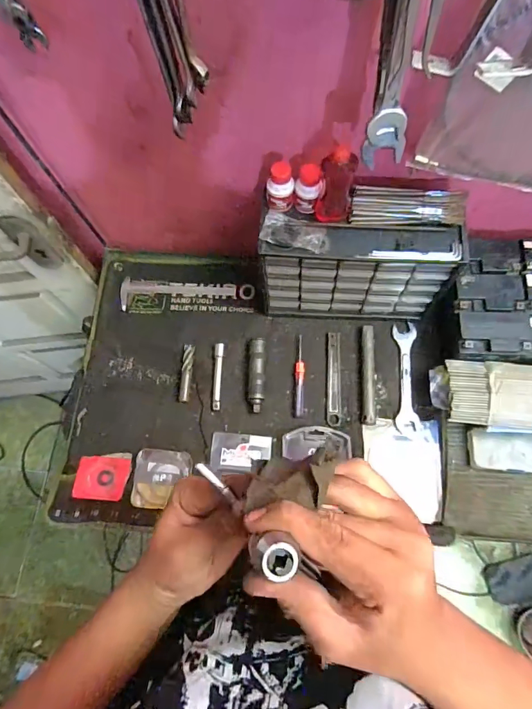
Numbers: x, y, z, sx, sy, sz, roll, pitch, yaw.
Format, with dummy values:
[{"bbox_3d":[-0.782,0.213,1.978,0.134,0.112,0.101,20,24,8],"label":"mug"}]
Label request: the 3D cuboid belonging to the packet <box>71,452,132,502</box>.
[{"bbox_3d":[-0.279,0.208,0.705,0.088,0.008,0.079,4,71,4],"label":"packet"}]

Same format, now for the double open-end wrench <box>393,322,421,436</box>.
[{"bbox_3d":[0.254,0.041,0.745,0.040,0.012,0.200,2,71,3],"label":"double open-end wrench"}]

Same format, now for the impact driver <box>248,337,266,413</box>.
[{"bbox_3d":[-0.016,0.036,0.745,0.029,0.029,0.134,1,71,3],"label":"impact driver"}]

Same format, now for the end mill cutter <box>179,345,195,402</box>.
[{"bbox_3d":[-0.144,0.034,0.749,0.019,0.017,0.104,3,71,4],"label":"end mill cutter"}]

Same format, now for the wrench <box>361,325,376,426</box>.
[{"bbox_3d":[0.183,0.034,0.732,0.023,0.018,0.179,4,71,4],"label":"wrench"}]

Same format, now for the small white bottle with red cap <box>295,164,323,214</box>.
[{"bbox_3d":[0.060,-0.233,0.593,0.036,0.074,0.030,1,71,3],"label":"small white bottle with red cap"}]

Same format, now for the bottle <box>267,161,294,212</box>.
[{"bbox_3d":[0.020,-0.237,0.590,0.037,0.063,0.035,-4,70,1],"label":"bottle"}]

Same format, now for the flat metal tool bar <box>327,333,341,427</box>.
[{"bbox_3d":[0.124,0.042,0.749,0.024,0.004,0.172,2,71,3],"label":"flat metal tool bar"}]

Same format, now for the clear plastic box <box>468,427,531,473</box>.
[{"bbox_3d":[0.406,0.160,0.679,0.131,0.017,0.066,4,92,8],"label":"clear plastic box"}]

